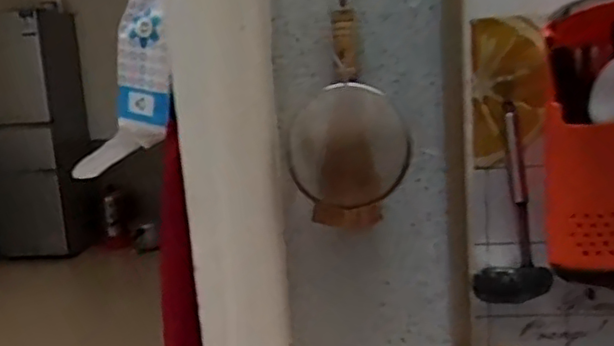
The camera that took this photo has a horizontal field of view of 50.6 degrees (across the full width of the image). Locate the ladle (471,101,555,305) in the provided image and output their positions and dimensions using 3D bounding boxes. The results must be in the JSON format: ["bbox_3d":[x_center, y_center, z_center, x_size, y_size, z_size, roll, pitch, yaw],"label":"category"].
[{"bbox_3d":[0.231,0.047,0.730,0.088,0.226,0.060,0,12,17],"label":"ladle"}]

